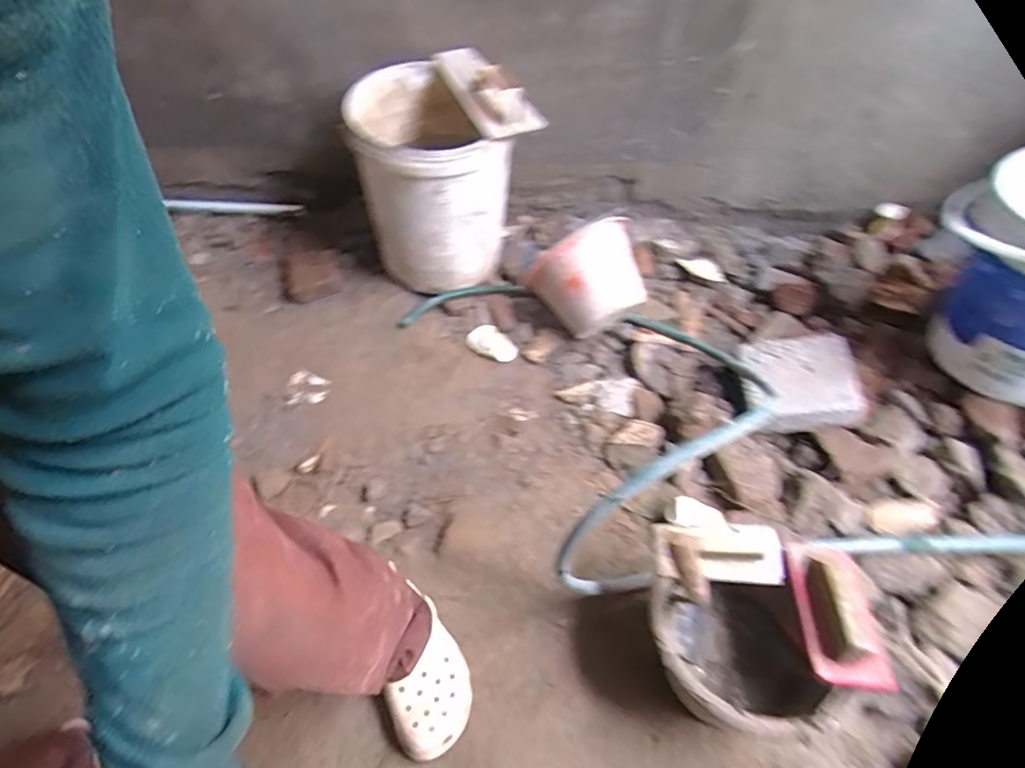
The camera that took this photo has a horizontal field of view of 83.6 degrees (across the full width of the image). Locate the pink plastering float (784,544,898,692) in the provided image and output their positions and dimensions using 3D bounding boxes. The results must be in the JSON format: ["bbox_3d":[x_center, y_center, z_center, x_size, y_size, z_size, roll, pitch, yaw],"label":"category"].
[{"bbox_3d":[0.394,0.272,0.697,0.084,0.062,0.176,-2,50,2],"label":"pink plastering float"}]

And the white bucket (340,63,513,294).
[{"bbox_3d":[-0.173,-0.402,1.255,0.279,0.397,0.335,-13,50,-7],"label":"white bucket"}]

